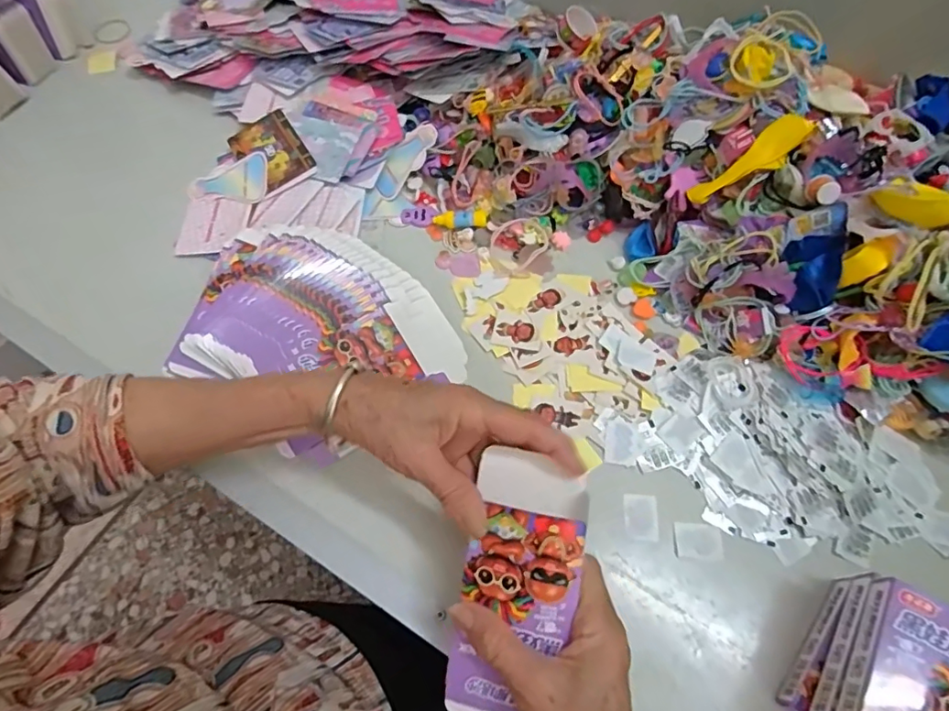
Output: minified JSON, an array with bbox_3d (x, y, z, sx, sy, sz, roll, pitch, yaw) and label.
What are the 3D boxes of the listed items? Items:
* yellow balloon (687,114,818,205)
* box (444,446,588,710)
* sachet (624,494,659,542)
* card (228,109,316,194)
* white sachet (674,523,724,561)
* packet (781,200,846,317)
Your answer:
[{"bbox_3d":[0.226,-0.156,0.423,0.110,0.026,0.031,-34,66,9],"label":"yellow balloon"},{"bbox_3d":[0.021,0.131,0.296,0.065,0.027,0.145,14,78,8],"label":"box"},{"bbox_3d":[0.118,0.114,0.372,0.022,0.004,0.031,2,64,1],"label":"sachet"},{"bbox_3d":[-0.201,-0.201,0.516,0.062,0.008,0.086,-29,67,-13],"label":"card"},{"bbox_3d":[0.155,0.129,0.365,0.032,0.005,0.024,3,64,2],"label":"white sachet"},{"bbox_3d":[0.259,-0.073,0.403,0.039,0.019,0.081,8,88,6],"label":"packet"}]

